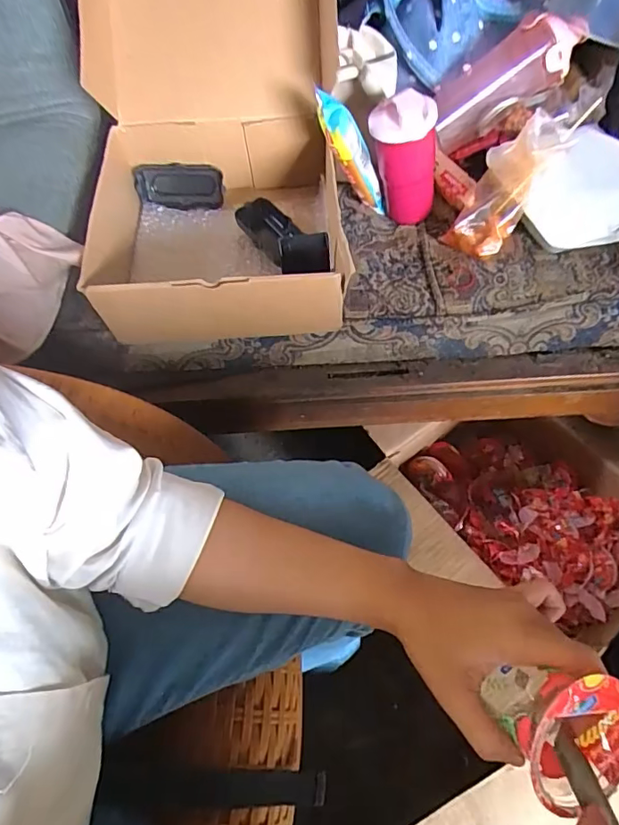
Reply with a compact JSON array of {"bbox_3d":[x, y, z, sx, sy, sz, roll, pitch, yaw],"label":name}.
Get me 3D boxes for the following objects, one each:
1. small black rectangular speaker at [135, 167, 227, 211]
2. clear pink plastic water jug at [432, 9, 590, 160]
[{"bbox_3d":[-0.169,-0.294,0.651,0.111,0.054,0.026,2,20,13],"label":"small black rectangular speaker"},{"bbox_3d":[0.255,-0.440,0.664,0.209,0.064,0.089,-32,60,20],"label":"clear pink plastic water jug"}]

